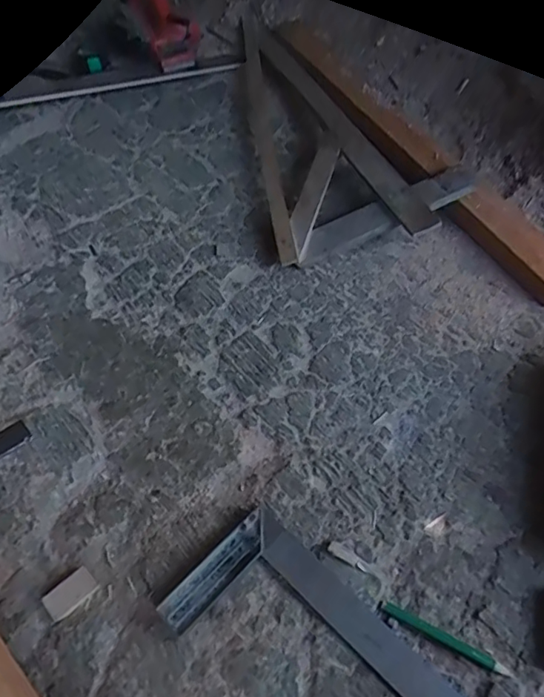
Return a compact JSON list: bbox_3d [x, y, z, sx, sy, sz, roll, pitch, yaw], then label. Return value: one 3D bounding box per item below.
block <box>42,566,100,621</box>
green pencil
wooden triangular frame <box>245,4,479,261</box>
[{"bbox_3d":[-0.216,0.261,0.584,0.031,0.004,0.052,39,62,24],"label":"block"},{"bbox_3d":[0.179,0.298,0.560,0.131,0.006,0.013,25,57,16],"label":"green pencil"},{"bbox_3d":[0.108,-0.444,1.035,0.303,0.104,0.687,-7,55,-6],"label":"wooden triangular frame"}]

